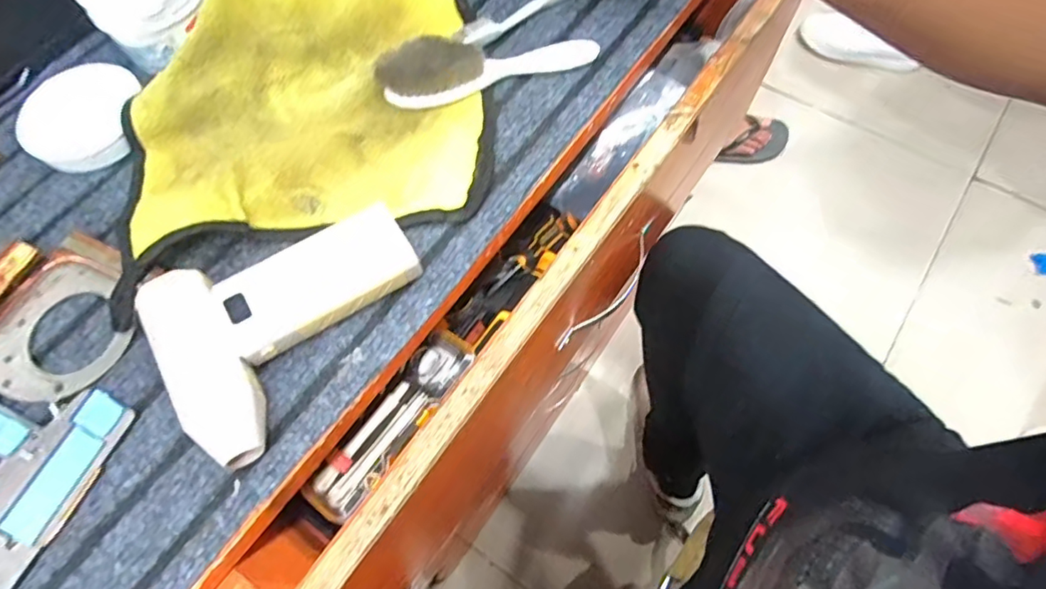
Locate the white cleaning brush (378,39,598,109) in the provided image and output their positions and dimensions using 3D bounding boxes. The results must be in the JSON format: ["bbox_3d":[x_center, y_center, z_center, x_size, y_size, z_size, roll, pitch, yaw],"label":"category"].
[{"bbox_3d":[-0.022,-0.153,0.370,0.145,0.030,0.032,-9,67,-2],"label":"white cleaning brush"}]

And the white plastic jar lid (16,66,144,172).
[{"bbox_3d":[-0.292,-0.116,0.372,0.071,0.019,0.070,-1,67,1],"label":"white plastic jar lid"}]

